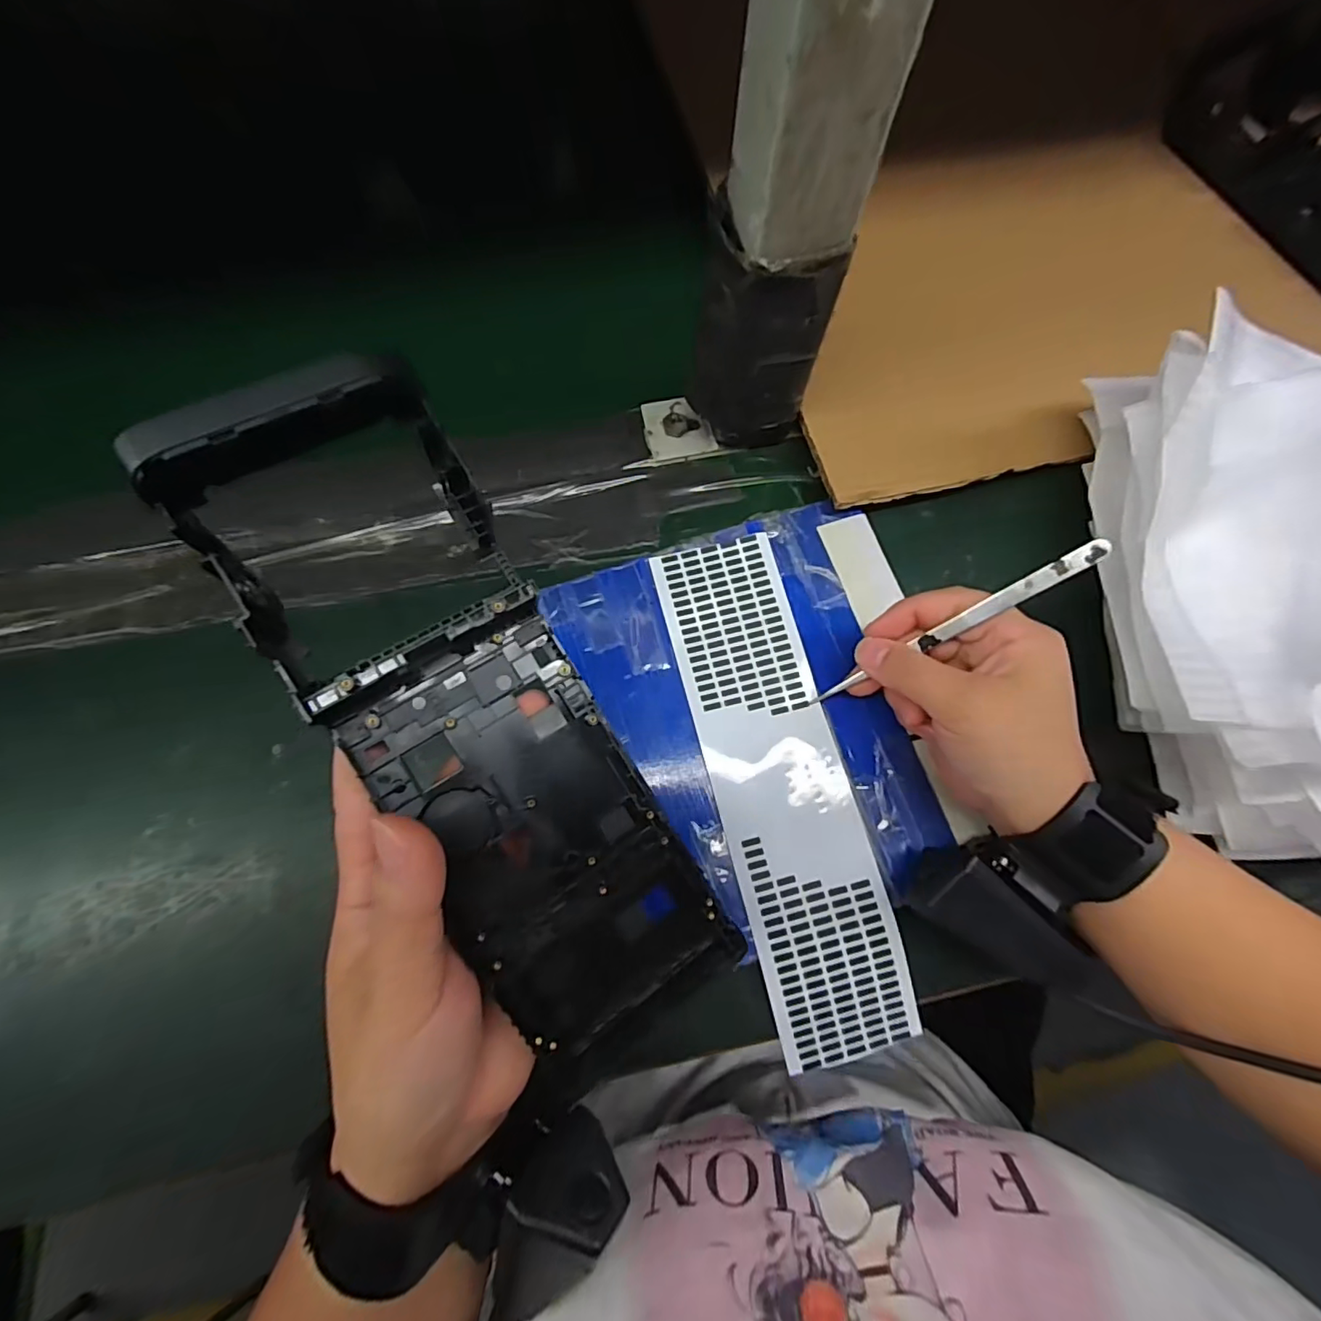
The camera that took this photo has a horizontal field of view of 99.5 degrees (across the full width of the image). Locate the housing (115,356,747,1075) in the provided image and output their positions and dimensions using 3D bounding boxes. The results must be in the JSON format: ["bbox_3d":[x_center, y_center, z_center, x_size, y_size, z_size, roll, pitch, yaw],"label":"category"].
[{"bbox_3d":[-0.057,0.020,0.179,0.076,0.040,0.229,-32,100,-8],"label":"housing"}]

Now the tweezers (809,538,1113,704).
[{"bbox_3d":[0.126,-0.012,0.250,0.133,0.005,0.008,-34,74,29],"label":"tweezers"}]

